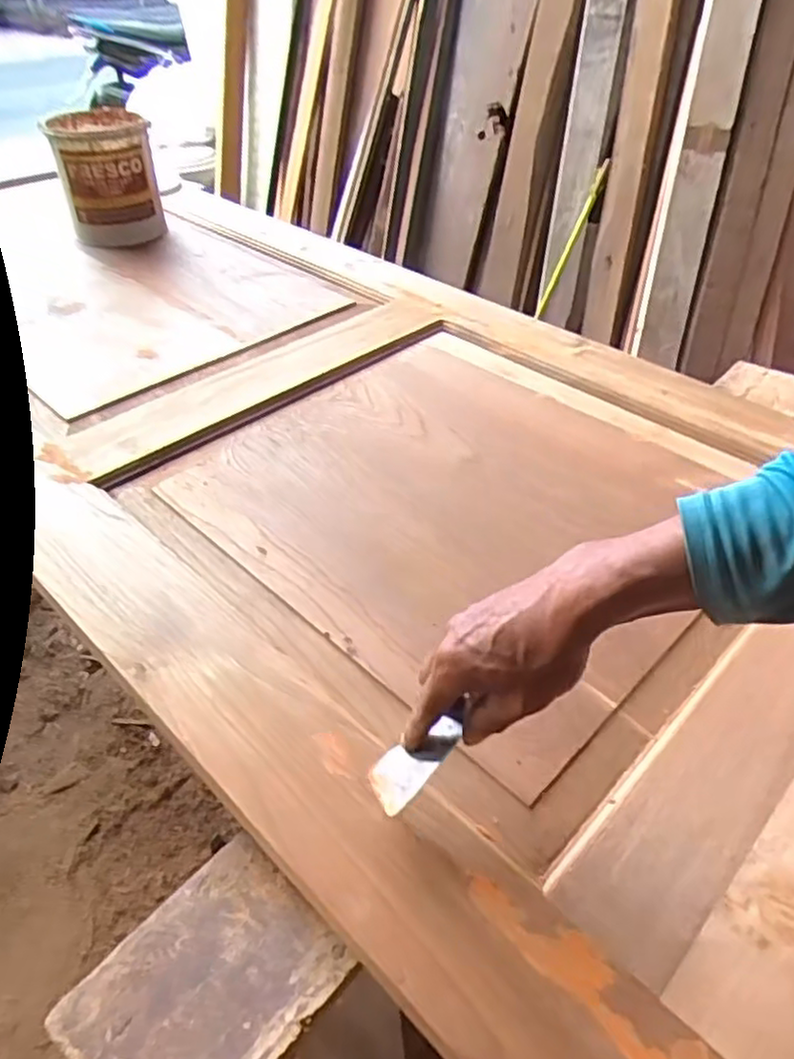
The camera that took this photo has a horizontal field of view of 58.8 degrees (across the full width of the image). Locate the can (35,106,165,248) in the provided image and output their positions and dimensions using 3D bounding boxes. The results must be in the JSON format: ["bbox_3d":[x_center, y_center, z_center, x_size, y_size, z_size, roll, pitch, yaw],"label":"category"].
[{"bbox_3d":[-0.545,-0.666,1.339,0.181,0.187,0.162,-12,43,-14],"label":"can"}]

